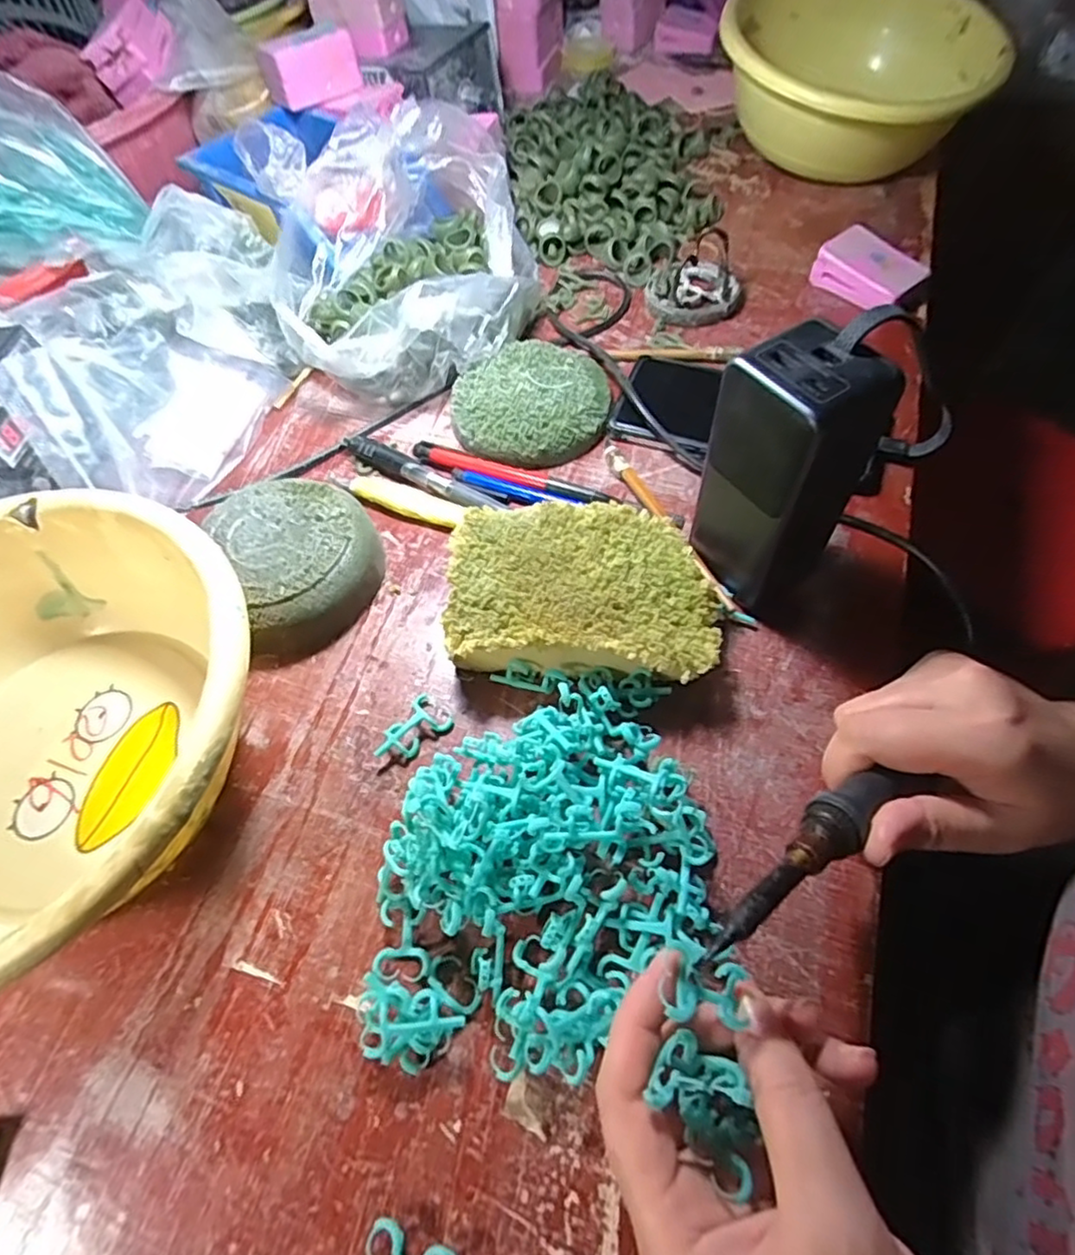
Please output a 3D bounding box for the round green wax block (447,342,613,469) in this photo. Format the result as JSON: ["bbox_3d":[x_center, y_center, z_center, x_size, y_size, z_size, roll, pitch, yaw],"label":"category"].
[{"bbox_3d":[-0.005,-0.152,0.427,0.101,0.020,0.101,-1,60,2],"label":"round green wax block"}]

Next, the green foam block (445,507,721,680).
[{"bbox_3d":[0.022,-0.017,0.333,0.134,0.040,0.094,4,60,5],"label":"green foam block"}]

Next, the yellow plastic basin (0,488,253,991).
[{"bbox_3d":[-0.233,0.049,0.290,0.218,0.077,0.219,-1,60,2],"label":"yellow plastic basin"}]

